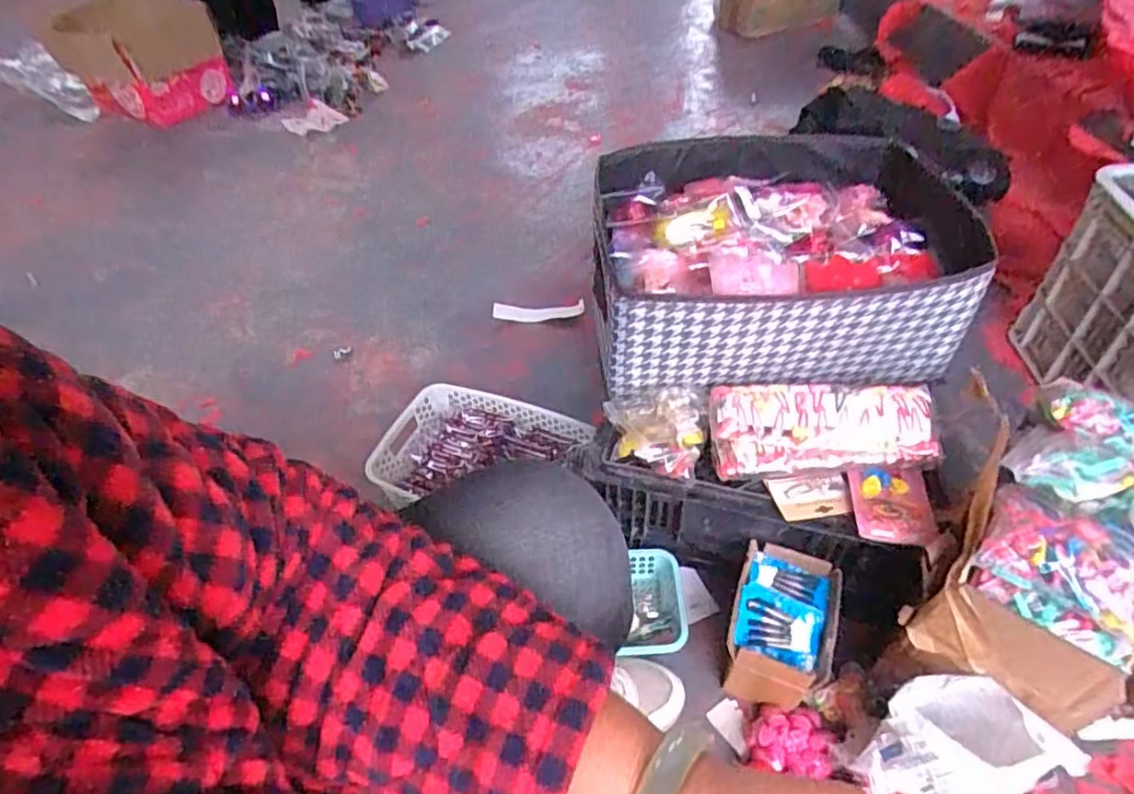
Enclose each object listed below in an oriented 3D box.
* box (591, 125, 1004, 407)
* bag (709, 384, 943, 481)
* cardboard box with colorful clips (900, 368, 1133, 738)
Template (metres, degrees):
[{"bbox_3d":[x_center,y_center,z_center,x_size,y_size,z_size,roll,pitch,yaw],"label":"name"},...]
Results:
[{"bbox_3d":[0.255,-0.179,0.824,0.426,0.162,0.354,-3,47,1],"label":"box"},{"bbox_3d":[0.270,0.037,0.701,0.226,0.067,0.089,2,47,6],"label":"bag"},{"bbox_3d":[0.445,0.128,0.580,0.192,0.152,0.256,17,50,19],"label":"cardboard box with colorful clips"}]

